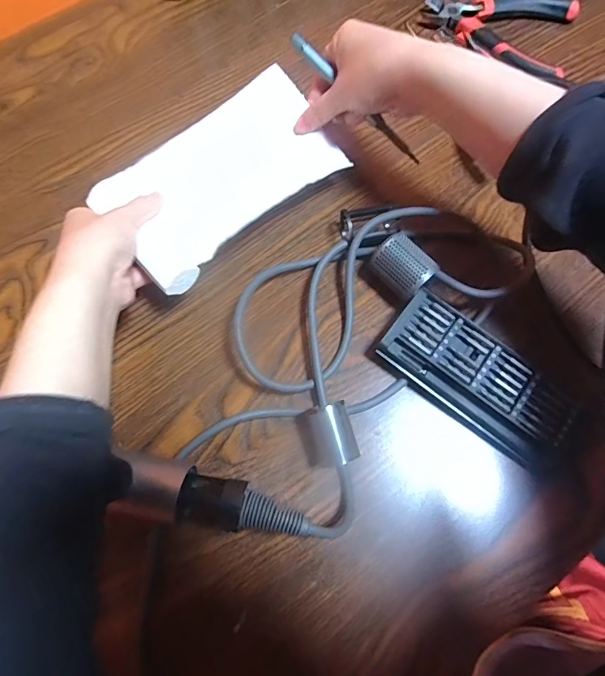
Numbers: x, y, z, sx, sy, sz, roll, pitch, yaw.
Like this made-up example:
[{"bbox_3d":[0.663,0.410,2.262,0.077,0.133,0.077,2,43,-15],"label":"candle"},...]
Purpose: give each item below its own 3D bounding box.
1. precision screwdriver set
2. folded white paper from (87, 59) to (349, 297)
[{"bbox_3d":[0.131,0.031,0.328,0.146,0.021,0.064,38,77,11],"label":"precision screwdriver set"},{"bbox_3d":[-0.061,-0.127,0.341,0.184,0.029,0.099,-41,77,-11],"label":"folded white paper"}]

